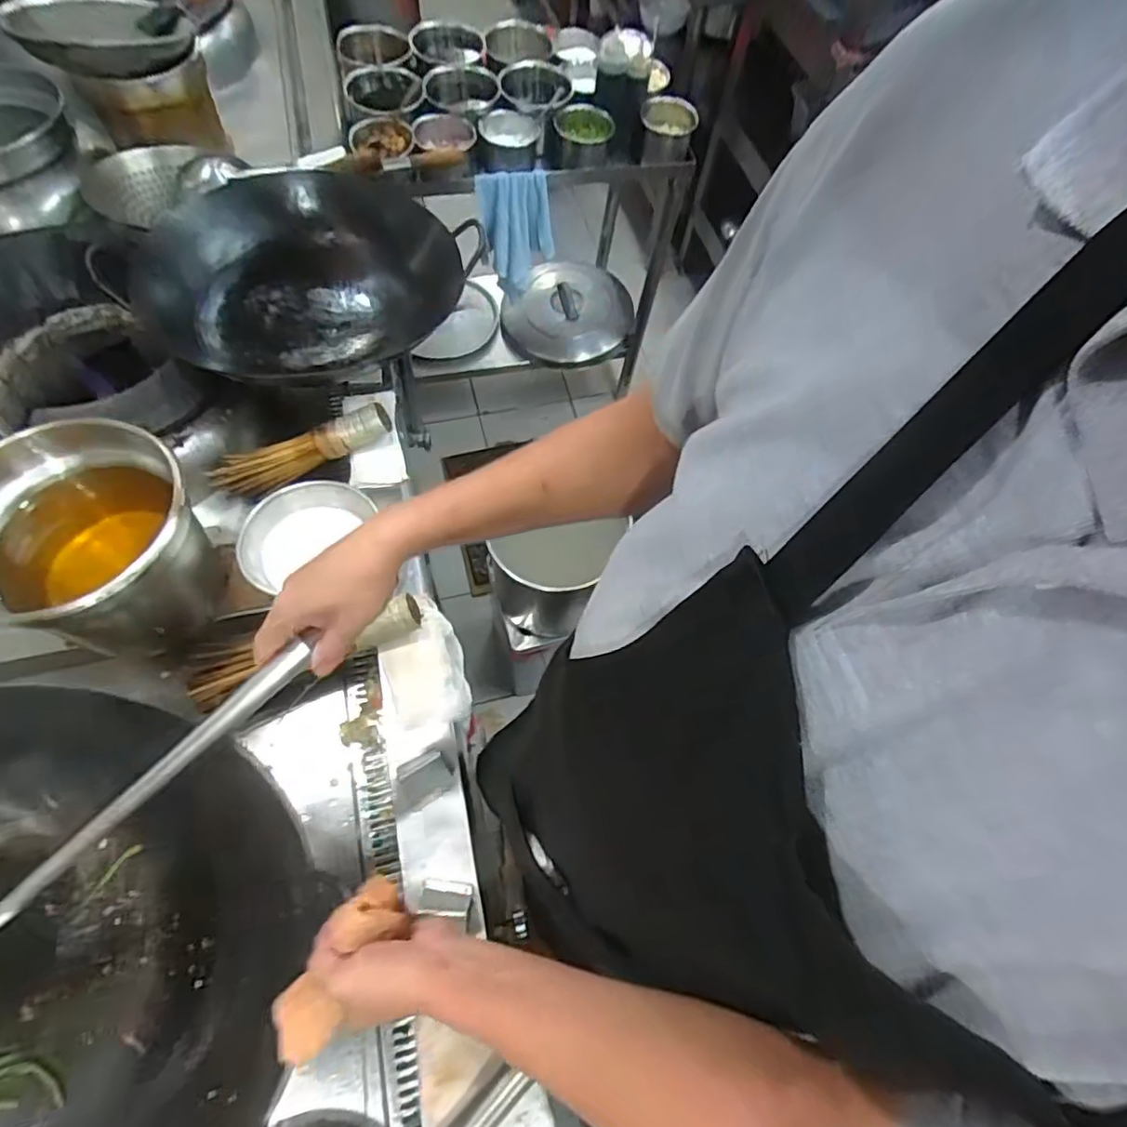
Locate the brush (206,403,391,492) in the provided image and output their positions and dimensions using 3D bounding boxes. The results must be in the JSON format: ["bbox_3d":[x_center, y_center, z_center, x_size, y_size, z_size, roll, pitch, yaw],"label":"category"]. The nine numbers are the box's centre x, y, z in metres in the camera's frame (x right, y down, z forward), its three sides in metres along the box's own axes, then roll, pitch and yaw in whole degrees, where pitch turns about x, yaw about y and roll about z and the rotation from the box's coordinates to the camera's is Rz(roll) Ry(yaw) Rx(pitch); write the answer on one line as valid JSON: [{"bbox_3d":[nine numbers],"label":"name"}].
[{"bbox_3d":[-0.380,-0.162,0.894,0.260,0.073,0.051,-14,64,-10],"label":"brush"}]

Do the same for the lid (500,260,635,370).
[{"bbox_3d":[0.009,-0.748,1.826,0.392,0.092,0.312,-21,66,-13],"label":"lid"}]

